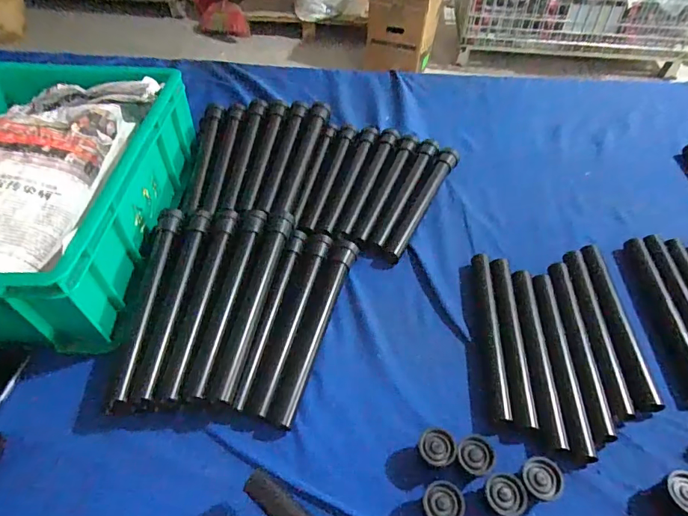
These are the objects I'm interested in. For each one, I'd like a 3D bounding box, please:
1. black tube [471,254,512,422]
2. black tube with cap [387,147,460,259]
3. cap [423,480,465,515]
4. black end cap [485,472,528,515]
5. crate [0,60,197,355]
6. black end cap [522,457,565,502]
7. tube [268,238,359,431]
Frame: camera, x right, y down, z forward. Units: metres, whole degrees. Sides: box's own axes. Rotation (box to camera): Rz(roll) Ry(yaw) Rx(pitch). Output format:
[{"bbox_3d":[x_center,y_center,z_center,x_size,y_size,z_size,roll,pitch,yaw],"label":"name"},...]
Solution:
[{"bbox_3d":[0.174,0.083,0.507,0.020,0.018,0.216,2,49,4],"label":"black tube"},{"bbox_3d":[0.123,-0.090,0.651,0.031,0.027,0.242,21,53,19],"label":"black tube with cap"},{"bbox_3d":[0.089,0.227,0.390,0.036,0.030,0.035,-1,49,1],"label":"cap"},{"bbox_3d":[0.144,0.218,0.388,0.035,0.031,0.034,-1,49,1],"label":"black end cap"},{"bbox_3d":[-0.402,-0.106,0.571,0.302,0.144,0.429,1,49,3],"label":"crate"},{"bbox_3d":[0.183,0.210,0.400,0.034,0.034,0.035,-1,49,1],"label":"black end cap"},{"bbox_3d":[-0.032,0.077,0.510,0.029,0.028,0.247,12,51,12],"label":"tube"}]

